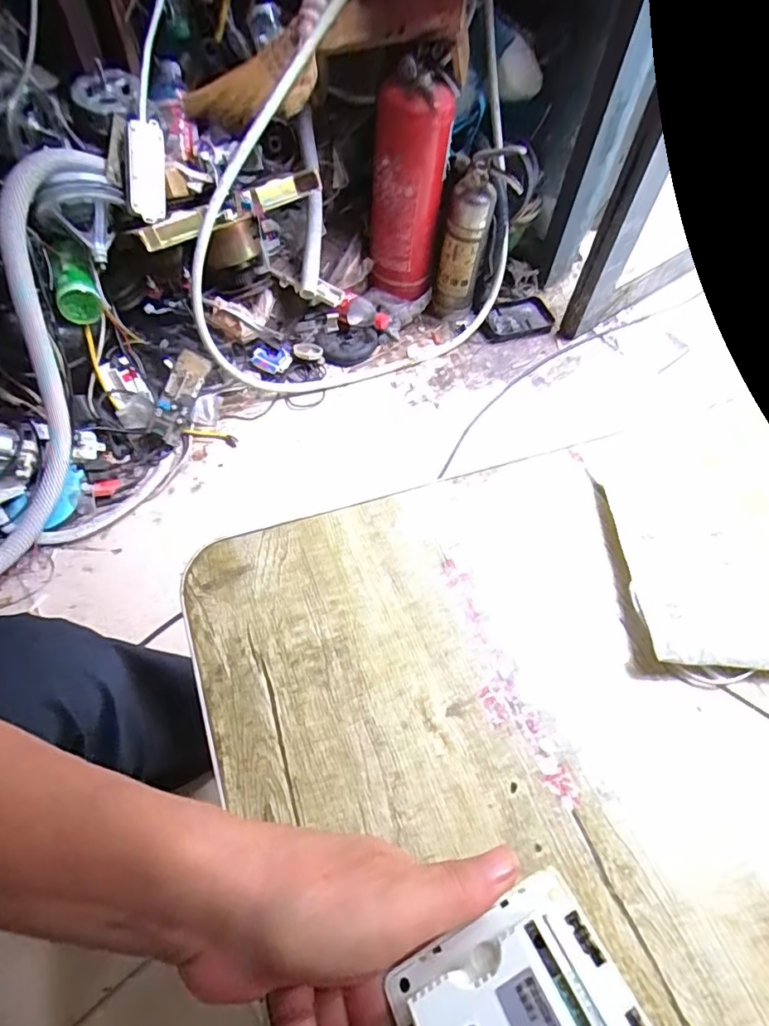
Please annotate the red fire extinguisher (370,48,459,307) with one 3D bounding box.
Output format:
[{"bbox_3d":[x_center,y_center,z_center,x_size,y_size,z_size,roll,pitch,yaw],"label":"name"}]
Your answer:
[{"bbox_3d":[0.044,-0.659,1.088,0.137,0.393,0.130,-1,59,-4],"label":"red fire extinguisher"}]

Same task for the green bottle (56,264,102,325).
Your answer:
[{"bbox_3d":[-0.520,-0.376,0.898,0.065,0.062,0.116,-23,63,-16],"label":"green bottle"}]

